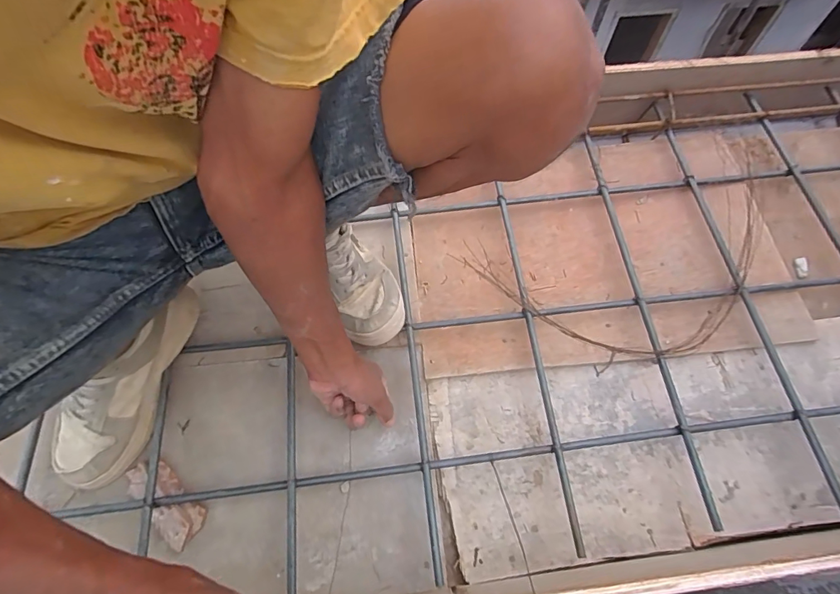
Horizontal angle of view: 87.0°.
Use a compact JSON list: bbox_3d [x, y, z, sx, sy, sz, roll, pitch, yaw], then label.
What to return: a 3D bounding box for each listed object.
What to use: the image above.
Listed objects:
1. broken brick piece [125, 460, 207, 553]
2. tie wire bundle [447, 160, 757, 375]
[{"bbox_3d":[-0.306,0.243,0.531,0.114,0.024,0.047,35,74,13],"label":"broken brick piece"},{"bbox_3d":[0.306,-0.023,0.620,0.437,0.045,0.218,-16,70,-5],"label":"tie wire bundle"}]

